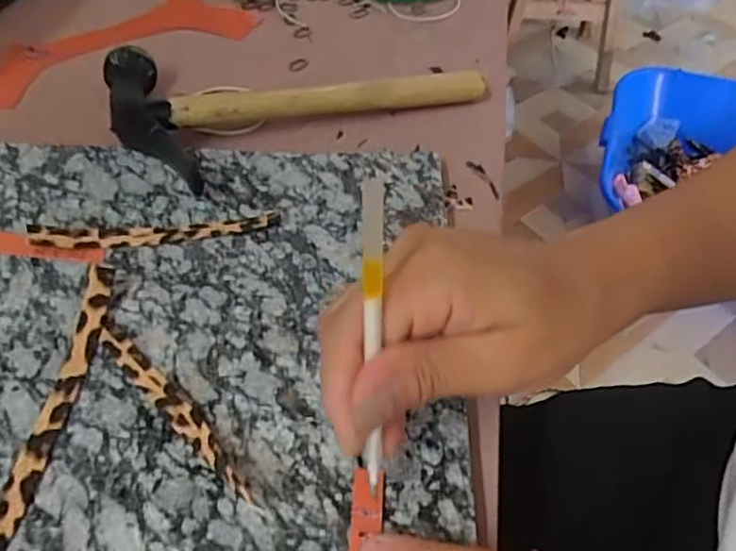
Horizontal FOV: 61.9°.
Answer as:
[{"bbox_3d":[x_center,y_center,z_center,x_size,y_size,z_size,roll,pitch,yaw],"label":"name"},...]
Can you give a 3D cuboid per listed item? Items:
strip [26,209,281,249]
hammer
[{"bbox_3d":[-0.110,-0.026,0.325,0.124,0.014,0.014,-7,53,-7],"label":"strip"},{"bbox_3d":[-0.047,-0.128,0.401,0.229,0.022,0.132,-21,55,-17],"label":"hammer"}]

